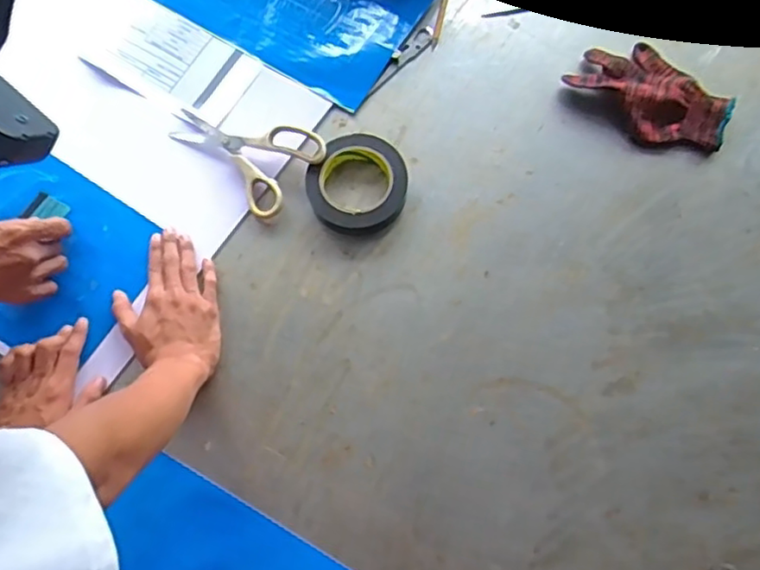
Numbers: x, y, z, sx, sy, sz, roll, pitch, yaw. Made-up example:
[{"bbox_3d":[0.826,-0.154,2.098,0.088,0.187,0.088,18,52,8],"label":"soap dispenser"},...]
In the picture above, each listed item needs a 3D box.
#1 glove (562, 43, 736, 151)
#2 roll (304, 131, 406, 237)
[{"bbox_3d":[0.323,-0.225,0.737,0.181,0.027,0.105,40,79,11],"label":"glove"},{"bbox_3d":[-0.026,-0.115,0.710,0.113,0.025,0.111,0,74,1],"label":"roll"}]

